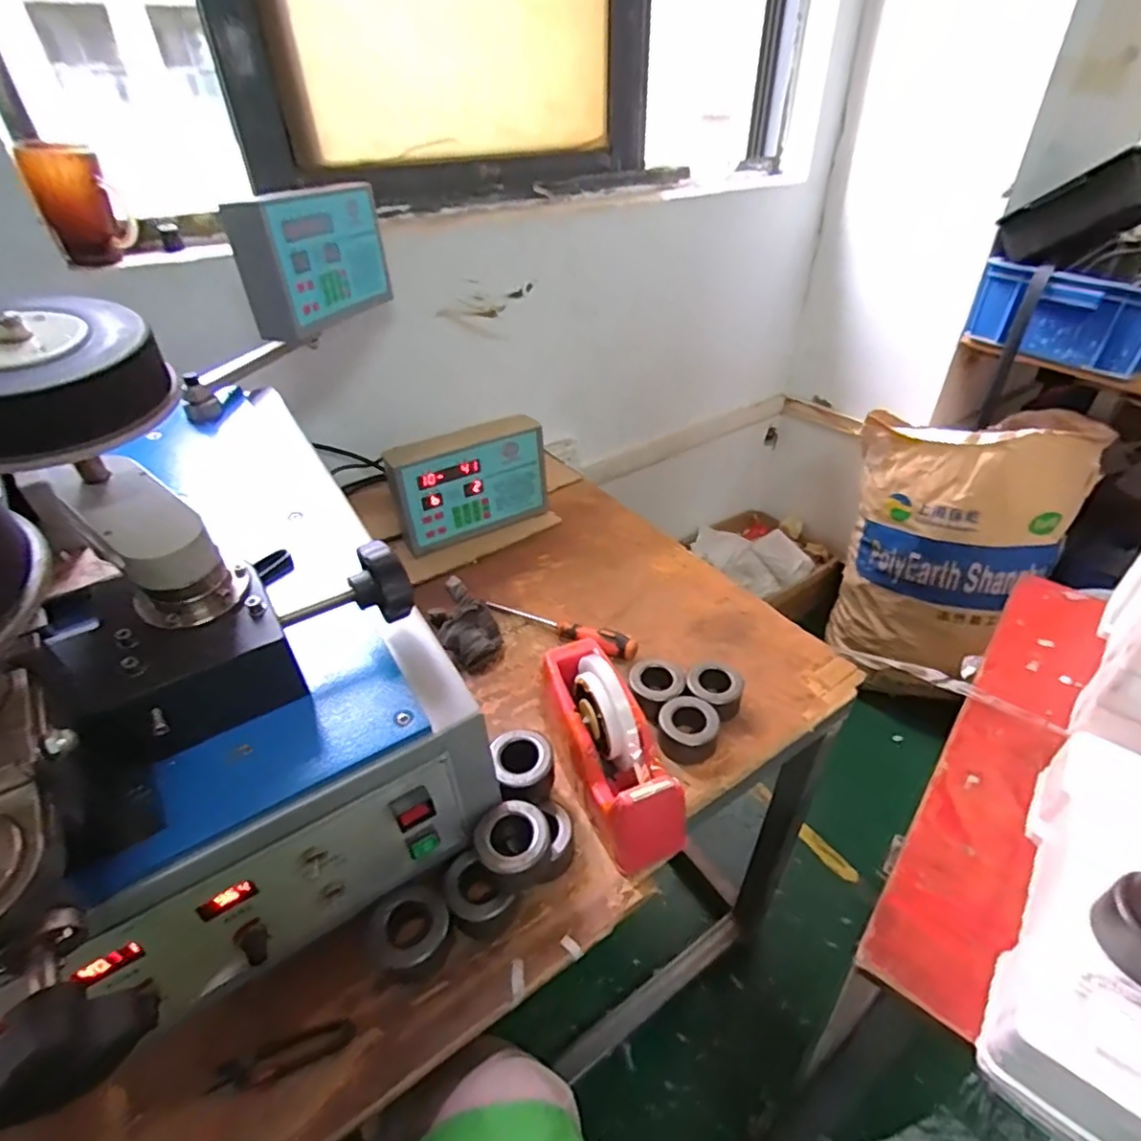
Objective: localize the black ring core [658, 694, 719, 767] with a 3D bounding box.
[{"bbox_3d":[0.120,0.162,0.629,0.059,0.039,0.060,8,40,12],"label":"black ring core"}]

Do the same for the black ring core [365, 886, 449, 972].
[{"bbox_3d":[-0.129,0.286,0.489,0.057,0.024,0.058,-1,39,1],"label":"black ring core"}]

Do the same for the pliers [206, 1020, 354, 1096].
[{"bbox_3d":[-0.207,0.353,0.445,0.095,0.007,0.023,-14,40,-15],"label":"pliers"}]

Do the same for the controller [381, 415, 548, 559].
[{"bbox_3d":[-0.151,-0.132,0.923,0.230,0.160,0.066,-21,43,-23],"label":"controller"}]

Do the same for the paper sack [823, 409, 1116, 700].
[{"bbox_3d":[0.826,-0.056,1.371,0.355,0.571,0.384,-28,46,-29],"label":"paper sack"}]

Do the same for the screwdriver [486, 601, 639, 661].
[{"bbox_3d":[-0.011,0.071,0.770,0.197,0.028,0.036,20,43,25],"label":"screwdriver"}]

